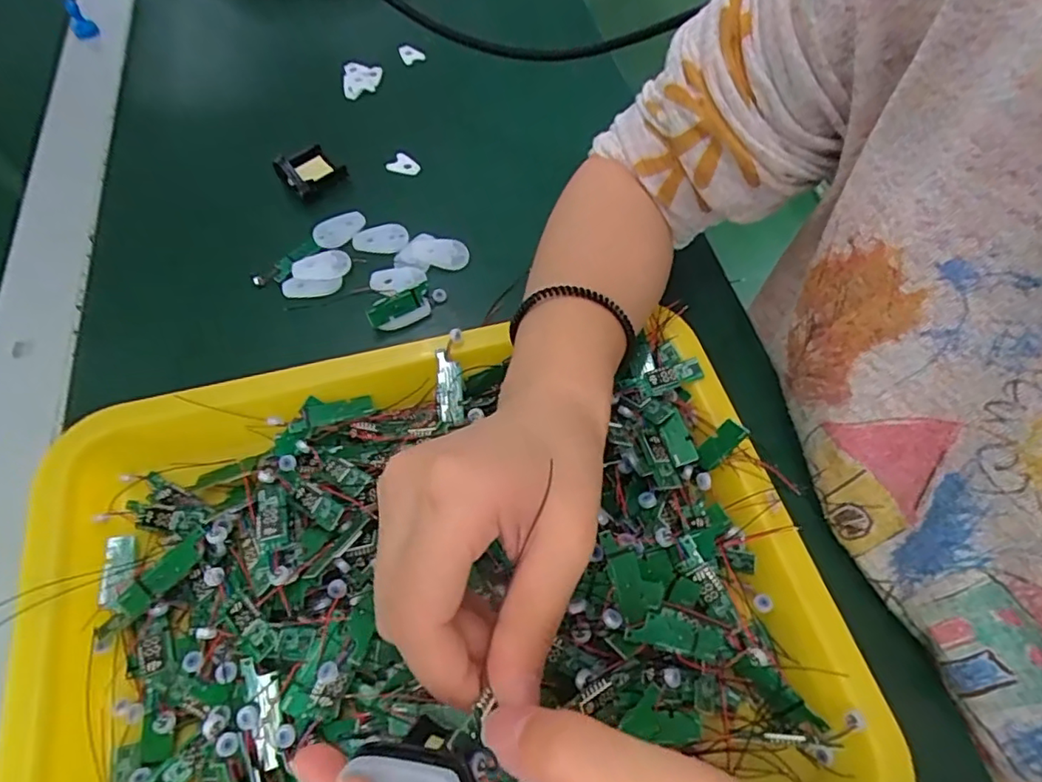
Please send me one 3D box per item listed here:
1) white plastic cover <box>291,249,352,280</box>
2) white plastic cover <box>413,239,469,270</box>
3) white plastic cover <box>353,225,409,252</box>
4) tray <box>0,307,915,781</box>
[{"bbox_3d":[-0.126,-0.078,0.369,0.036,0.008,0.019,-16,62,-11],"label":"white plastic cover"},{"bbox_3d":[-0.052,-0.090,0.380,0.035,0.004,0.021,3,60,0],"label":"white plastic cover"},{"bbox_3d":[-0.092,-0.100,0.384,0.036,0.007,0.017,-4,60,-4],"label":"white plastic cover"},{"bbox_3d":[-0.042,0.092,0.259,0.339,0.036,0.255,-14,62,-9],"label":"tray"}]

